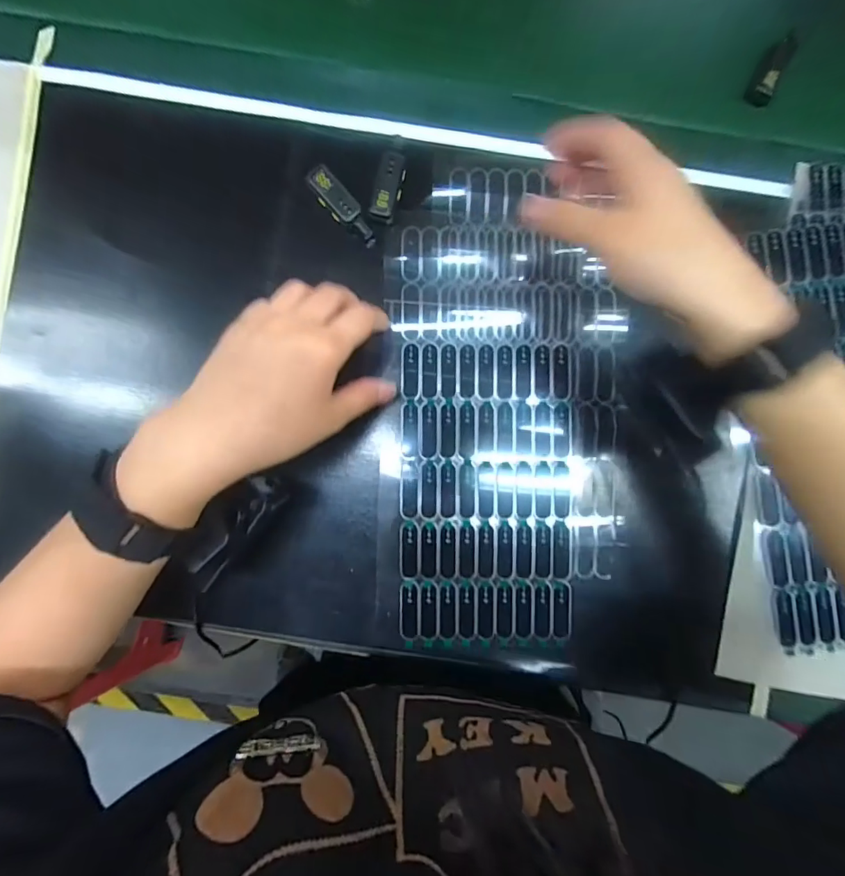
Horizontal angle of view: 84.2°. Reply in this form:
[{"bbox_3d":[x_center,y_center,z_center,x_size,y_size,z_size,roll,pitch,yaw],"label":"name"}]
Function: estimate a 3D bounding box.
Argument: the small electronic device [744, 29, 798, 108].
[{"bbox_3d":[0.253,-0.268,0.339,0.018,0.010,0.062,27,89,1],"label":"small electronic device"}]

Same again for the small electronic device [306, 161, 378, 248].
[{"bbox_3d":[-0.055,-0.158,0.321,0.019,0.005,0.063,-41,89,-1],"label":"small electronic device"}]

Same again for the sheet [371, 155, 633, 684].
[{"bbox_3d":[0.055,-0.015,0.326,0.166,0.005,0.333,1,89,0],"label":"sheet"}]

